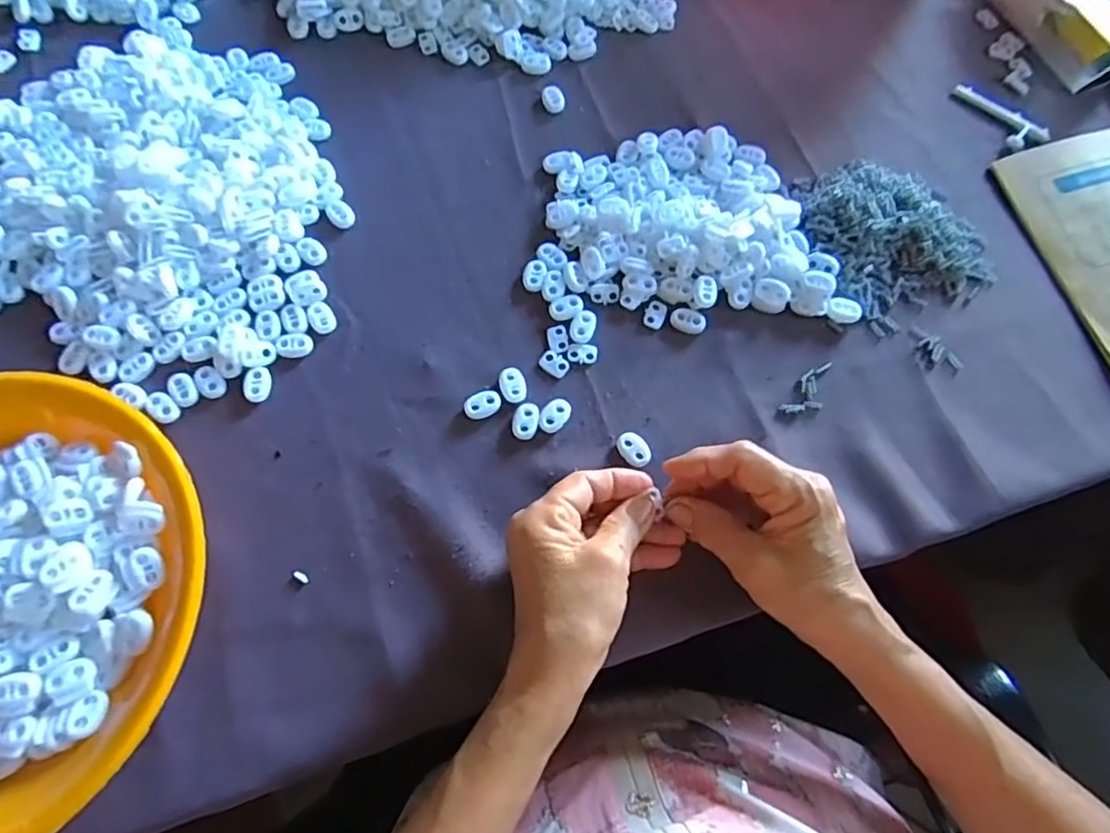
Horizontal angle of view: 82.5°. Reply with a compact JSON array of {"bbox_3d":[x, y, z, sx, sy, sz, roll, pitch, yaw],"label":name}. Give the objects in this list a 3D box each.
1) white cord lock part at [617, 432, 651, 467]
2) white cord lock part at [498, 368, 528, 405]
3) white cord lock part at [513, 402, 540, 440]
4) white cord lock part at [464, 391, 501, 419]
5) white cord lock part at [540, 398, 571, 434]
[{"bbox_3d":[0.048,0.019,0.381,0.017,0.005,0.022,-42,76,-16],"label":"white cord lock part"},{"bbox_3d":[-0.026,-0.020,0.393,0.016,0.004,0.024,-16,71,-8],"label":"white cord lock part"},{"bbox_3d":[-0.018,0.003,0.386,0.015,0.004,0.023,8,69,1],"label":"white cord lock part"},{"bbox_3d":[-0.044,-0.008,0.388,0.022,0.004,0.016,-20,71,-9],"label":"white cord lock part"},{"bbox_3d":[0.000,-0.001,0.388,0.015,0.004,0.023,33,72,10],"label":"white cord lock part"}]

